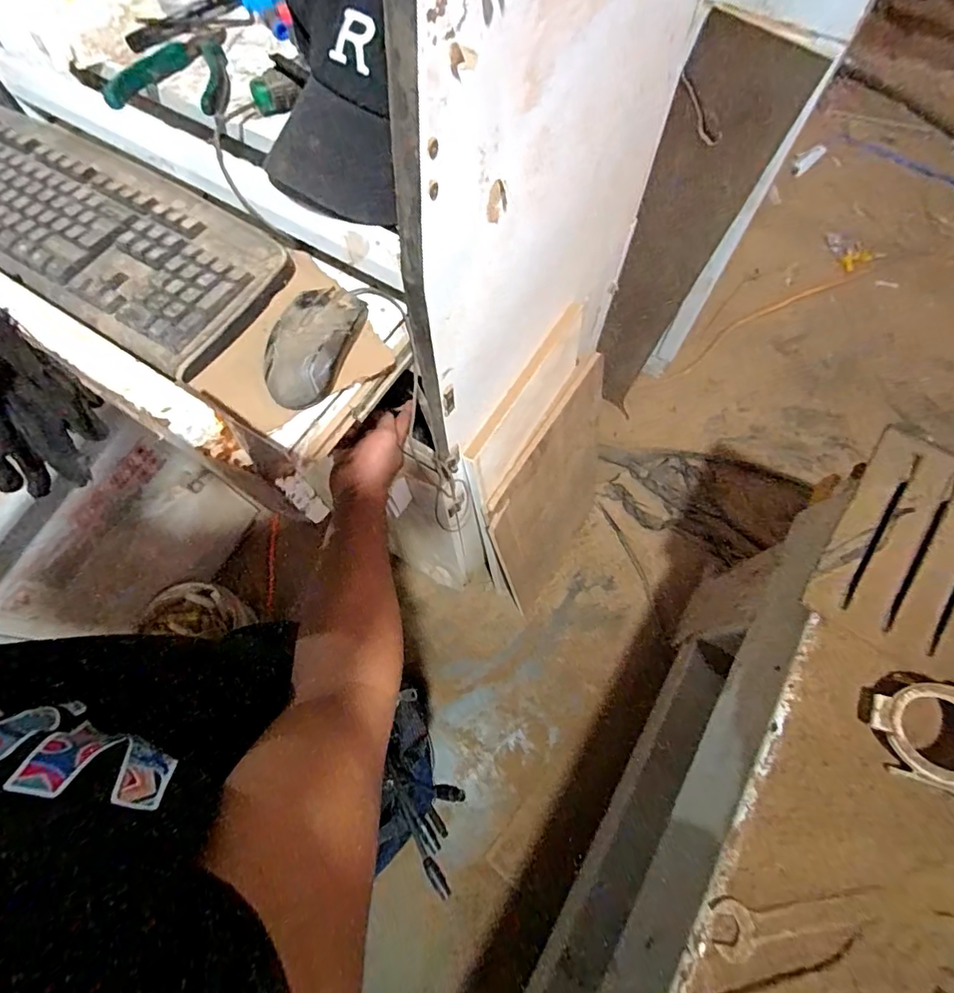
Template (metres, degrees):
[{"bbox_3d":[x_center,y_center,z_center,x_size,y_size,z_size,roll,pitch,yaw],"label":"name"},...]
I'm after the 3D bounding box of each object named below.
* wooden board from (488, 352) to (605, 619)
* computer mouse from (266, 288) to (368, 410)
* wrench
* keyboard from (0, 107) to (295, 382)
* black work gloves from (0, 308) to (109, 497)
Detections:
[{"bbox_3d":[0.183,0.027,1.186,0.030,0.719,0.395,29,75,23],"label":"wooden board"},{"bbox_3d":[-0.135,-0.126,0.413,0.054,0.030,0.112,15,71,8],"label":"computer mouse"},{"bbox_3d":[0.371,0.482,0.586,0.193,0.012,0.050,-10,69,-1],"label":"wrench"},{"bbox_3d":[-0.384,-0.263,0.483,0.439,0.021,0.154,31,74,13],"label":"keyboard"},{"bbox_3d":[-0.385,-0.069,0.425,0.040,0.145,0.113,26,73,12],"label":"black work gloves"}]

